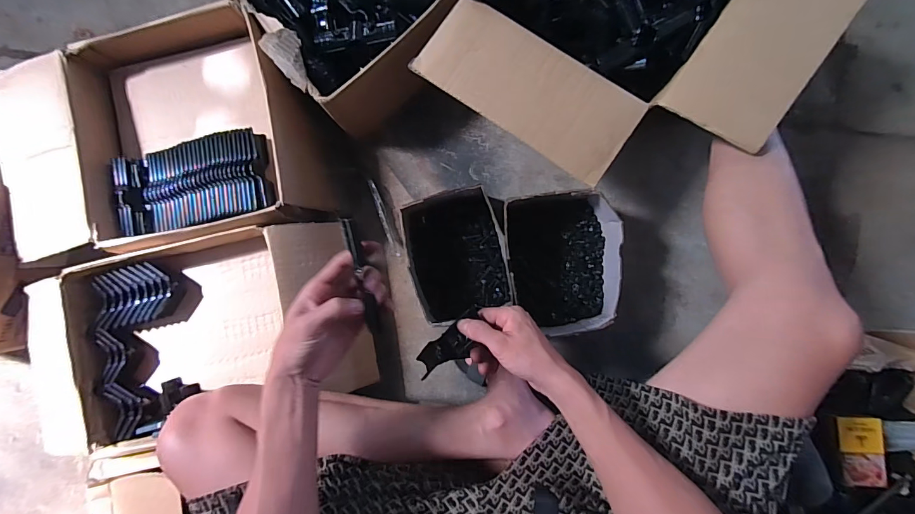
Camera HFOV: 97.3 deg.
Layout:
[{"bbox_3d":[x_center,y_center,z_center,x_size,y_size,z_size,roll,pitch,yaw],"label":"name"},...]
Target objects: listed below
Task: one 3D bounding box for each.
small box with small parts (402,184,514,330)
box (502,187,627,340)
[{"bbox_3d":[-0.002,0.000,0.648,0.158,0.085,0.197,-15,88,3],"label":"small box with small parts"},{"bbox_3d":[0.160,0.009,0.629,0.159,0.101,0.200,-7,88,4],"label":"box"}]

